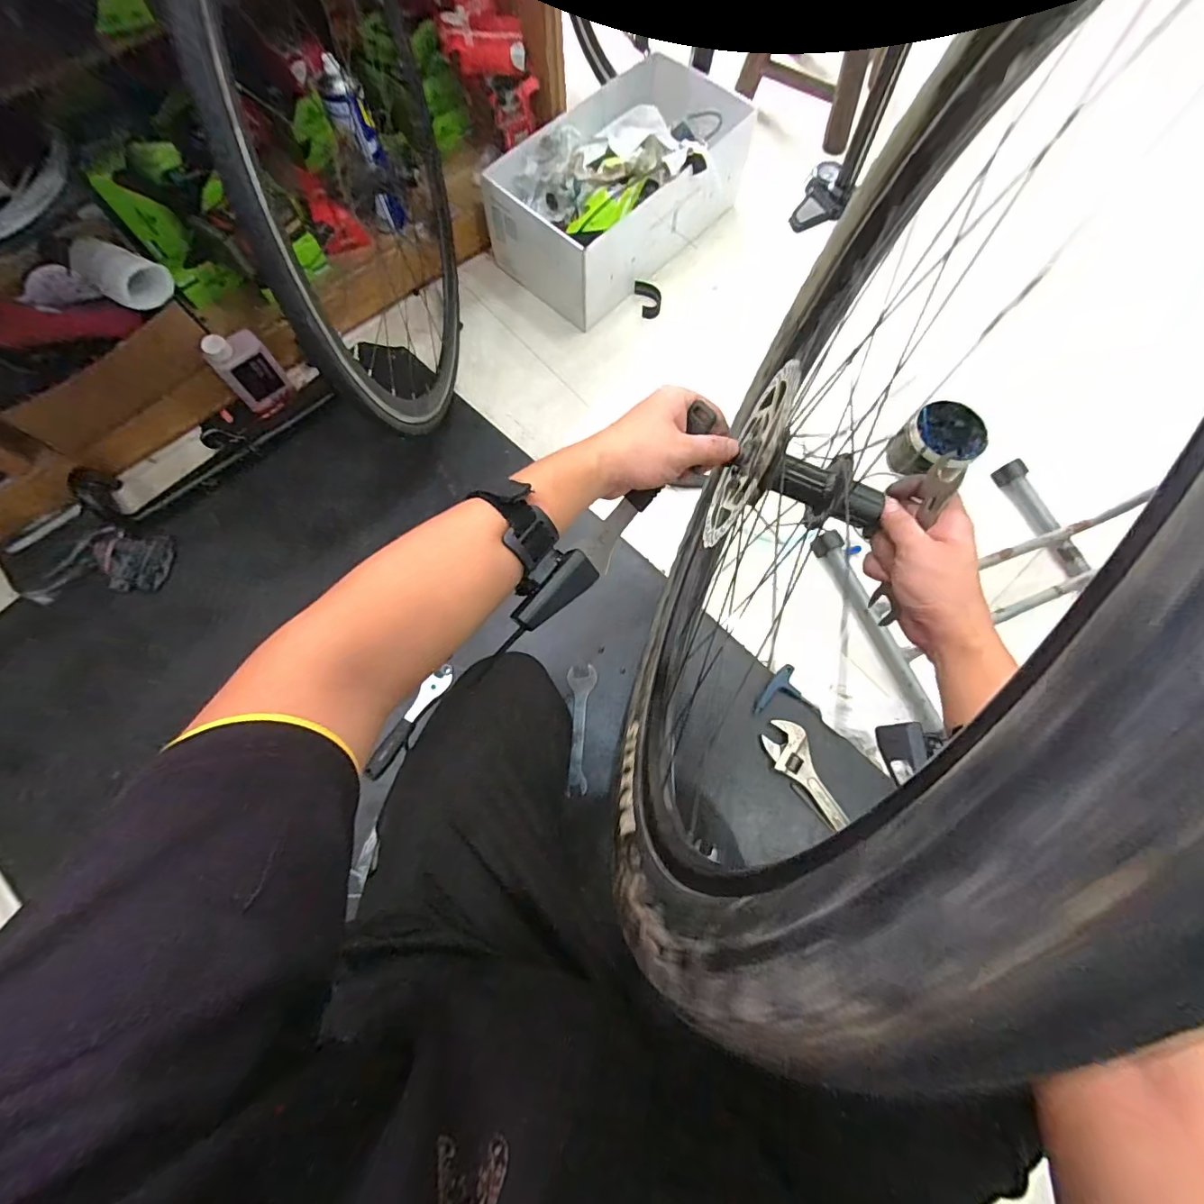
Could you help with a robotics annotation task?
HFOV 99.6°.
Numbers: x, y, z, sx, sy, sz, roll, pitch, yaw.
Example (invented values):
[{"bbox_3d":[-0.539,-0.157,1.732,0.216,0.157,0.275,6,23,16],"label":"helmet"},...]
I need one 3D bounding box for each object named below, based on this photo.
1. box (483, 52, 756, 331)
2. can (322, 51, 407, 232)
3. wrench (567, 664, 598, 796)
[{"bbox_3d":[0.024,-0.860,1.070,0.324,0.180,0.498,43,76,12],"label":"box"},{"bbox_3d":[-0.412,-0.793,0.897,0.067,0.239,0.059,-28,51,-10],"label":"can"},{"bbox_3d":[-0.035,0.201,0.816,0.044,0.007,0.193,2,72,0],"label":"wrench"}]

